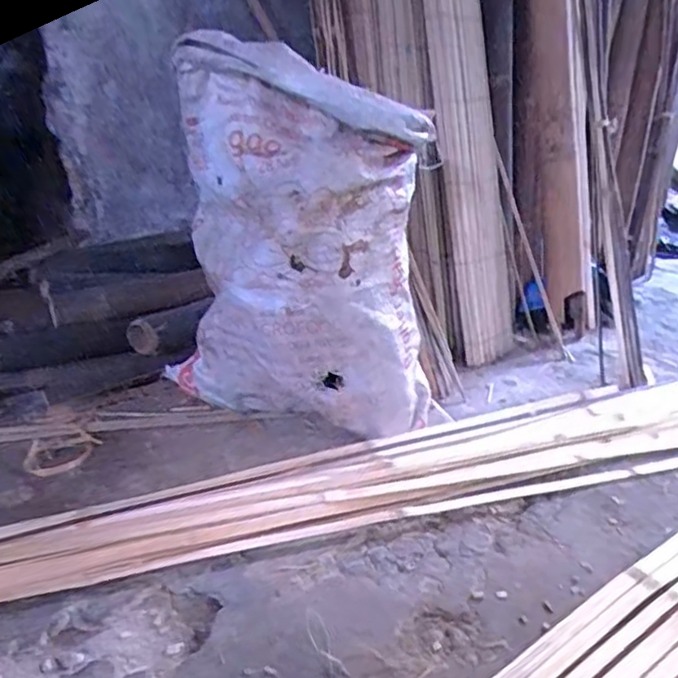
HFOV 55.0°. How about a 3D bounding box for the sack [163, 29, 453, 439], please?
[{"bbox_3d":[-0.071,-0.139,1.136,0.350,0.614,0.388,-15,29,-29],"label":"sack"}]

